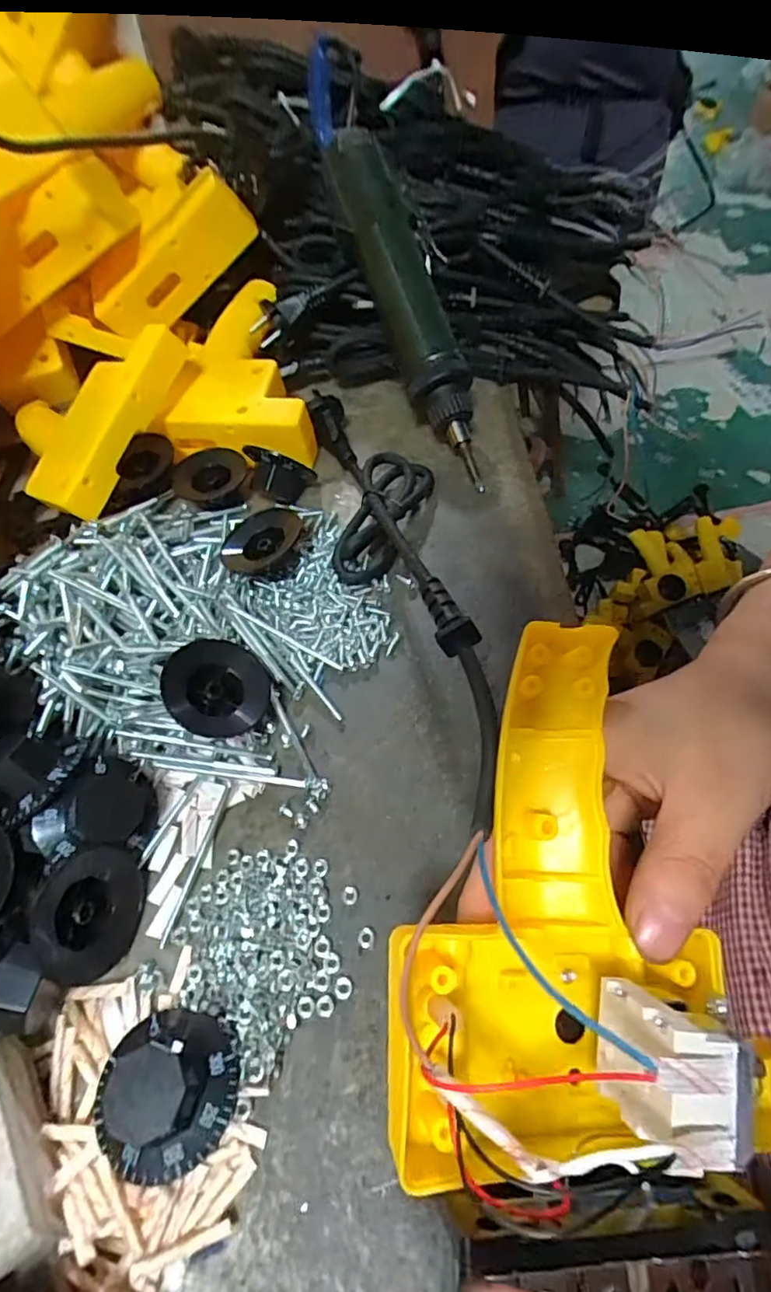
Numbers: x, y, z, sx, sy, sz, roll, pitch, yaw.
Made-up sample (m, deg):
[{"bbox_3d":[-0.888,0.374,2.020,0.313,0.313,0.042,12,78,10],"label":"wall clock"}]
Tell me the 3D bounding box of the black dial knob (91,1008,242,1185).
[{"bbox_3d":[-0.075,0.152,0.201,0.045,0.023,0.046,-2,56,3],"label":"black dial knob"}]

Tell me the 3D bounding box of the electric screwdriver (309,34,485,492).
[{"bbox_3d":[0.006,-0.253,0.384,0.041,0.053,0.303,-19,87,-13],"label":"electric screwdriver"}]

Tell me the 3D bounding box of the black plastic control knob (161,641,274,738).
[{"bbox_3d":[-0.080,0.022,0.277,0.048,0.016,0.048,13,54,-19],"label":"black plastic control knob"}]

